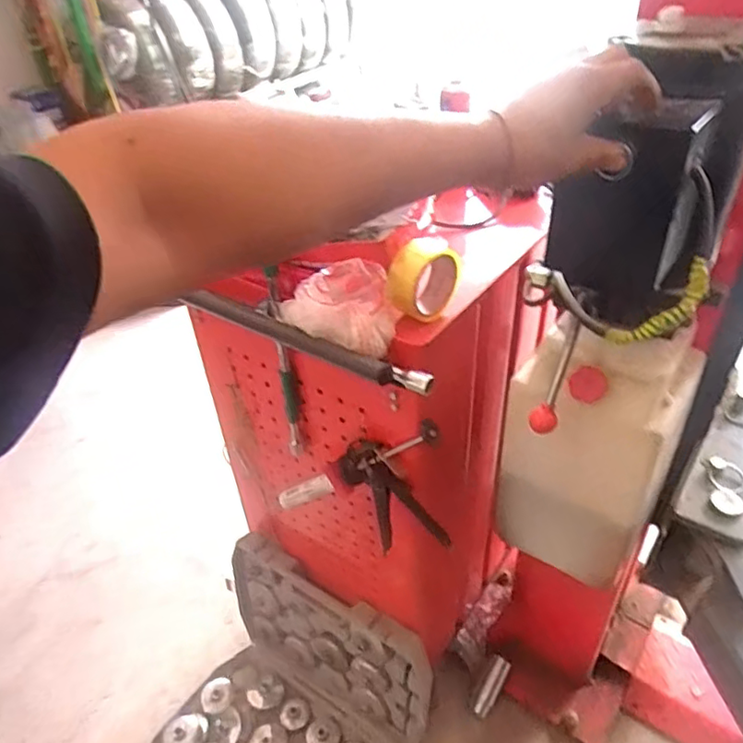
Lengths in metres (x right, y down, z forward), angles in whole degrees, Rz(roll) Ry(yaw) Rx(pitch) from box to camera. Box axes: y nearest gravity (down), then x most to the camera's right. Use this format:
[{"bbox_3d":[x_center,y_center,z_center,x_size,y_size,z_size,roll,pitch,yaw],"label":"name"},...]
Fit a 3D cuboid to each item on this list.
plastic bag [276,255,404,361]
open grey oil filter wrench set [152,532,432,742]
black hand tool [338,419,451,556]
[{"bbox_3d":[-0.044,-0.082,0.725,0.142,0.085,0.091,11,41,21],"label":"plastic bag"},{"bbox_3d":[-0.210,0.692,1.184,0.495,0.389,0.438,21,45,30],"label":"open grey oil filter wrench set"},{"bbox_3d":[0.030,0.164,0.869,0.168,0.232,0.050,18,44,28],"label":"black hand tool"}]

